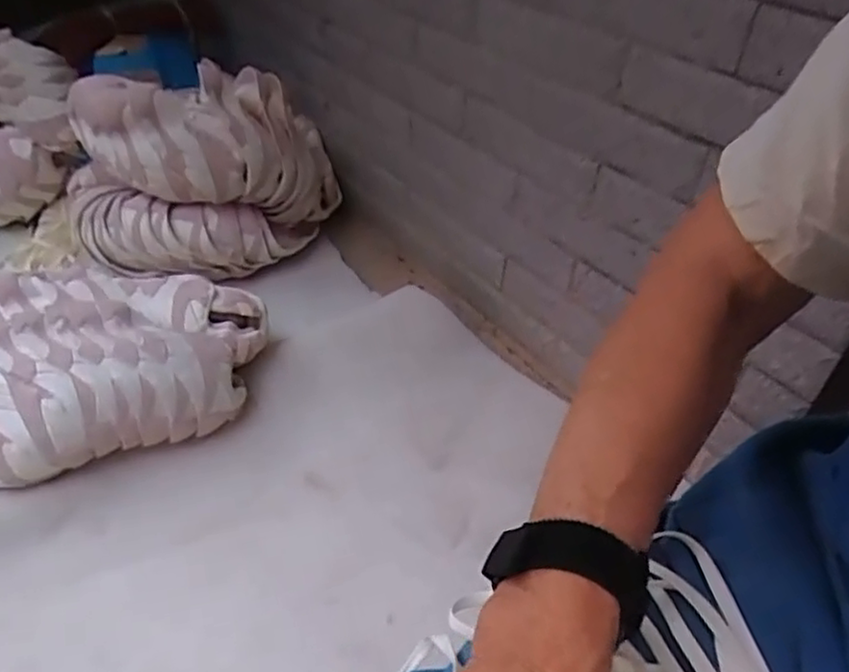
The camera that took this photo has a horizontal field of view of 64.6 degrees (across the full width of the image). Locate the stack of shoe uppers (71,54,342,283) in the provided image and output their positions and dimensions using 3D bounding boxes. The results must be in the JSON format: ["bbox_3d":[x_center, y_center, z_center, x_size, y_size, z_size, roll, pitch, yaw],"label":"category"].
[{"bbox_3d":[-0.350,-0.268,1.077,0.434,0.255,0.237,-9,42,-17],"label":"stack of shoe uppers"}]

